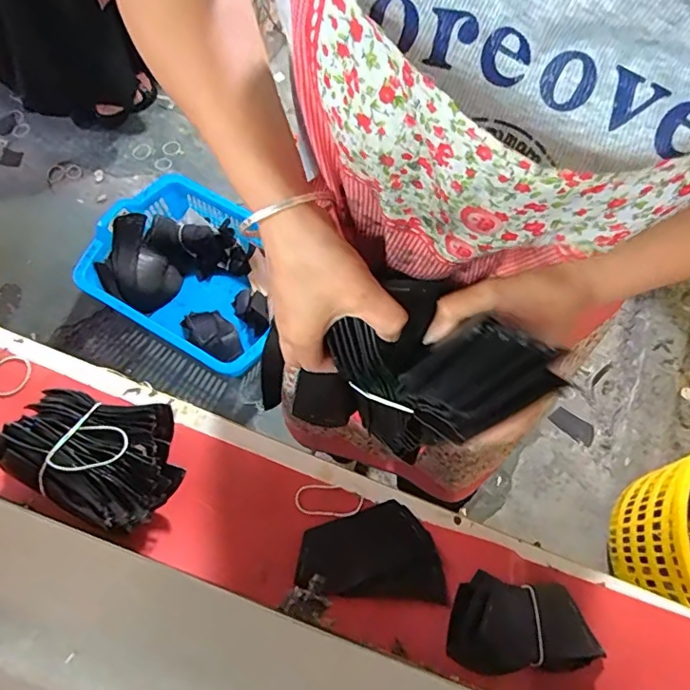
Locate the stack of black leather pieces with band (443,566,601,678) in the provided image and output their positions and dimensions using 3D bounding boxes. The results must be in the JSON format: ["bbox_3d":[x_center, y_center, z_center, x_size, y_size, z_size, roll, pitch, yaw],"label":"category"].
[{"bbox_3d":[0.151,0.240,0.456,0.139,0.026,0.069,12,65,-18],"label":"stack of black leather pieces with band"}]

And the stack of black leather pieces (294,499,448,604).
[{"bbox_3d":[0.024,0.190,0.494,0.131,0.016,0.084,4,66,-1],"label":"stack of black leather pieces"}]

